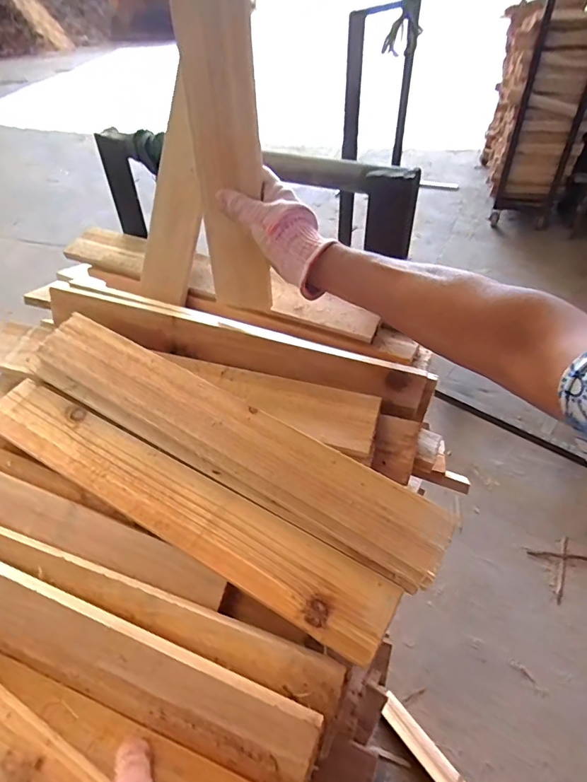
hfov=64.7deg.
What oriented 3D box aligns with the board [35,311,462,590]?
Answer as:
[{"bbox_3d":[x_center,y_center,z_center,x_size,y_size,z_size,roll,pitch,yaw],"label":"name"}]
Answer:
[{"bbox_3d":[-0.077,0.039,0.492,0.495,0.013,0.076,26,66,18],"label":"board"}]

